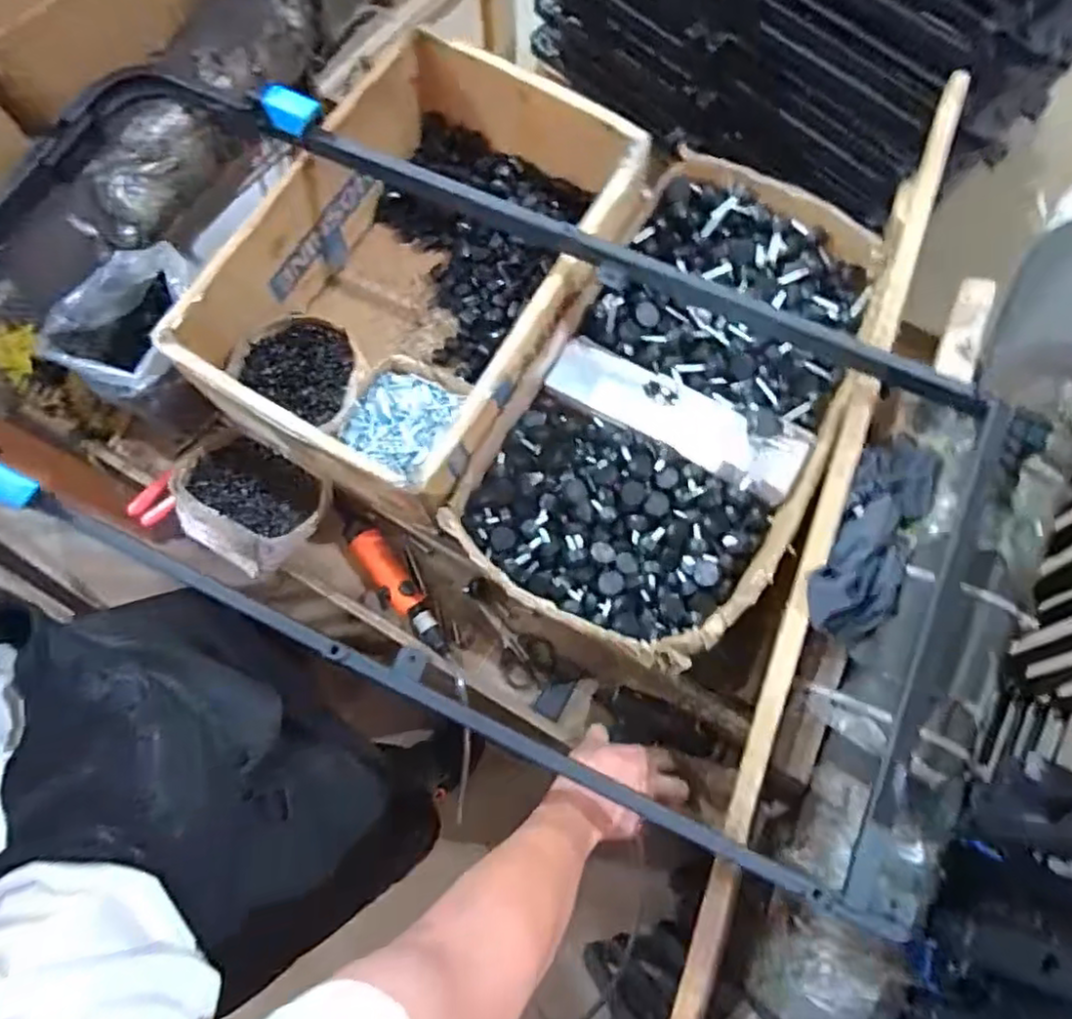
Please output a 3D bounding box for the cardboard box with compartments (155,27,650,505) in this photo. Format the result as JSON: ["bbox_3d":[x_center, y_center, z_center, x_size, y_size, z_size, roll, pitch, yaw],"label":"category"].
[{"bbox_3d":[-0.141,-0.289,0.832,0.377,0.181,0.531,28,75,8],"label":"cardboard box with compartments"}]

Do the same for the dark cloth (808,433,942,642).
[{"bbox_3d":[0.340,0.022,0.653,0.086,0.046,0.235,31,76,9],"label":"dark cloth"}]

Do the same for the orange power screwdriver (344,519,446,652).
[{"bbox_3d":[-0.174,0.097,0.829,0.054,0.047,0.204,-37,76,-10],"label":"orange power screwdriver"}]

